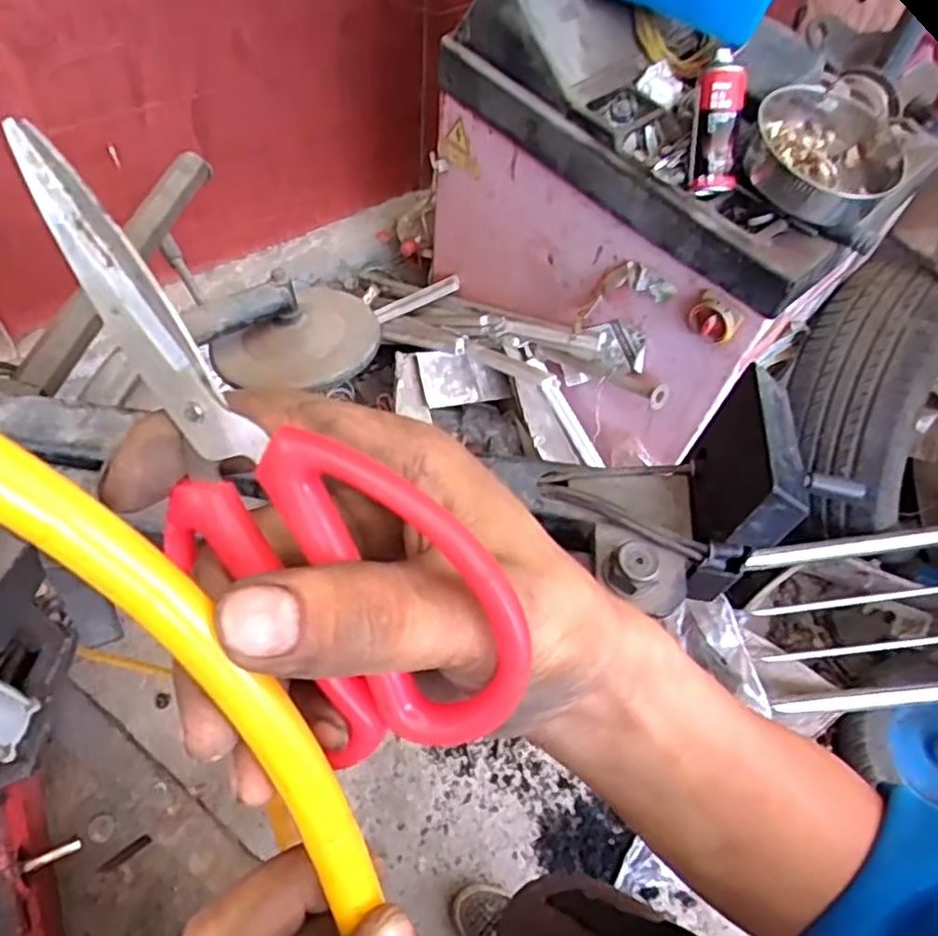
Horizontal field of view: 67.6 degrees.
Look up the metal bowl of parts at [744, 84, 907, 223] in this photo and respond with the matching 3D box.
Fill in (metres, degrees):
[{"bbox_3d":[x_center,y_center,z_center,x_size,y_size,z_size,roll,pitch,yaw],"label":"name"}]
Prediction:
[{"bbox_3d":[0.521,-0.467,1.051,0.205,0.090,0.204,-23,63,-18],"label":"metal bowl of parts"}]

